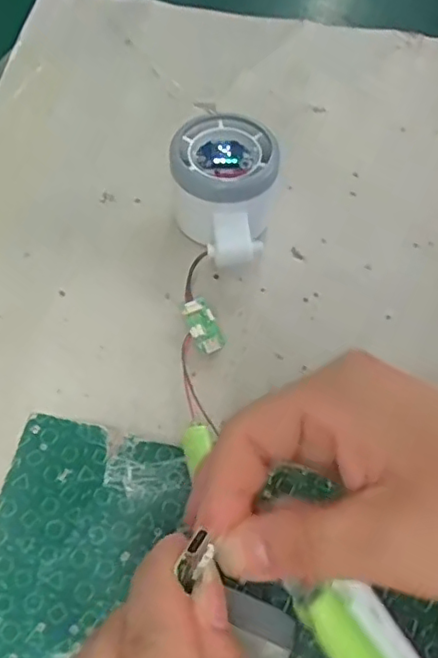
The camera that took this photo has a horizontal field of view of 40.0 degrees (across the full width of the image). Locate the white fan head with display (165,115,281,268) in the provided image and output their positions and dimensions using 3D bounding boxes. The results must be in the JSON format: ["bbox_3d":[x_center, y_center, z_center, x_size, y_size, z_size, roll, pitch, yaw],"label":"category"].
[{"bbox_3d":[0.000,-0.072,0.337,0.062,0.054,0.084,9,62,5],"label":"white fan head with display"}]

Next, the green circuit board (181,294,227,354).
[{"bbox_3d":[-0.008,-0.002,0.317,0.016,0.004,0.031,-26,76,-21],"label":"green circuit board"}]

